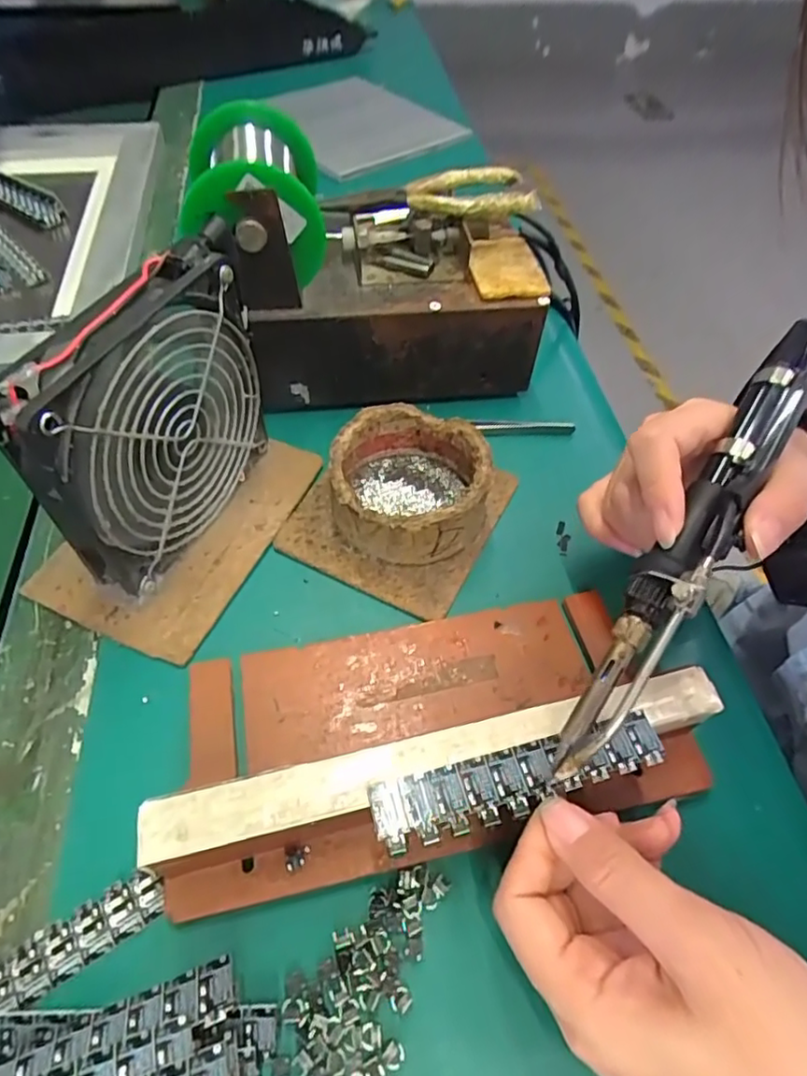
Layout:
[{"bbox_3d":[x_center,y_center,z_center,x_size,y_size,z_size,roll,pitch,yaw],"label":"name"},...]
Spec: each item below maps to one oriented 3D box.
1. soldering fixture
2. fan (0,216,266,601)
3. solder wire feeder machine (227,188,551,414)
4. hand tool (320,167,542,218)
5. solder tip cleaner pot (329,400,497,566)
[{"bbox_3d":[0.013,0.072,0.245,0.211,0.038,0.101,-9,55,-7],"label":"soldering fixture"},{"bbox_3d":[-0.110,-0.049,0.276,0.026,0.125,0.124,22,57,14],"label":"fan"},{"bbox_3d":[-0.006,-0.149,0.354,0.167,0.117,0.066,-7,55,-6],"label":"solder wire feeder machine"},{"bbox_3d":[0.016,-0.200,0.349,0.124,0.011,0.042,-10,54,-9],"label":"hand tool"},{"bbox_3d":[0.004,-0.028,0.319,0.078,0.040,0.081,1,55,-1],"label":"solder tip cleaner pot"}]

